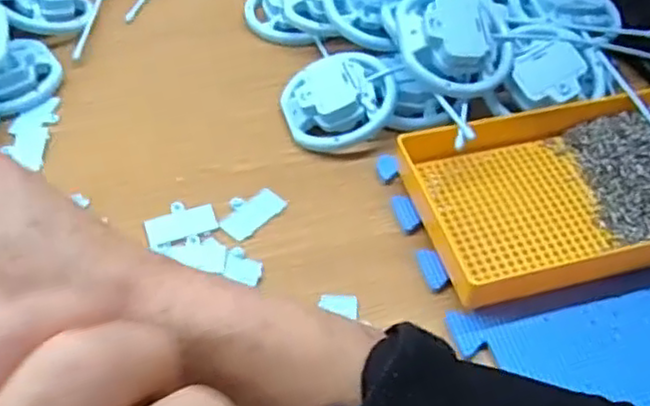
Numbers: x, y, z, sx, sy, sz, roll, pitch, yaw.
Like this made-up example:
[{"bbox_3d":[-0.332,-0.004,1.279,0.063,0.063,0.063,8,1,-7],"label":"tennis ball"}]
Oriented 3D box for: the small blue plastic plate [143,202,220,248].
[{"bbox_3d":[-0.111,0.014,0.525,0.053,0.004,0.037,-17,50,-15],"label":"small blue plastic plate"}]

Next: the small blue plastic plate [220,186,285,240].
[{"bbox_3d":[-0.058,0.007,0.535,0.035,0.004,0.053,31,54,25],"label":"small blue plastic plate"}]

